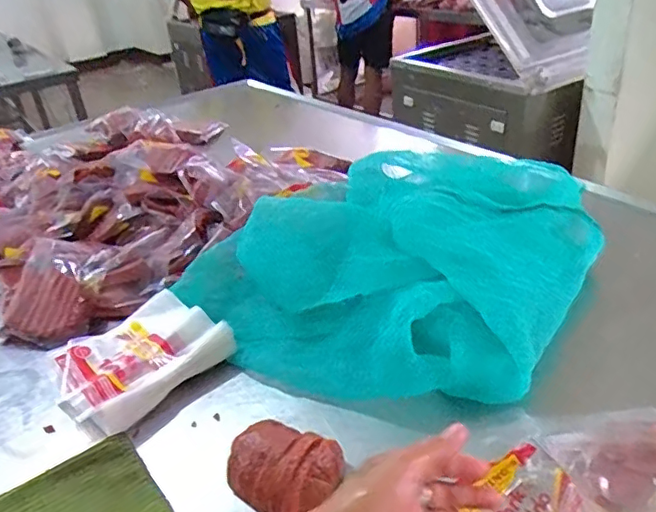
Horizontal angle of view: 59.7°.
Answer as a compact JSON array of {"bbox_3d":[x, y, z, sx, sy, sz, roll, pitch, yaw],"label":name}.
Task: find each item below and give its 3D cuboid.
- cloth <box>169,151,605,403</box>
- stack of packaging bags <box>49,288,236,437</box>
[{"bbox_3d":[0.085,-0.004,0.780,0.456,0.122,0.445,21,40,37],"label":"cloth"},{"bbox_3d":[-0.239,0.128,0.722,0.151,0.042,0.196,23,42,40],"label":"stack of packaging bags"}]

